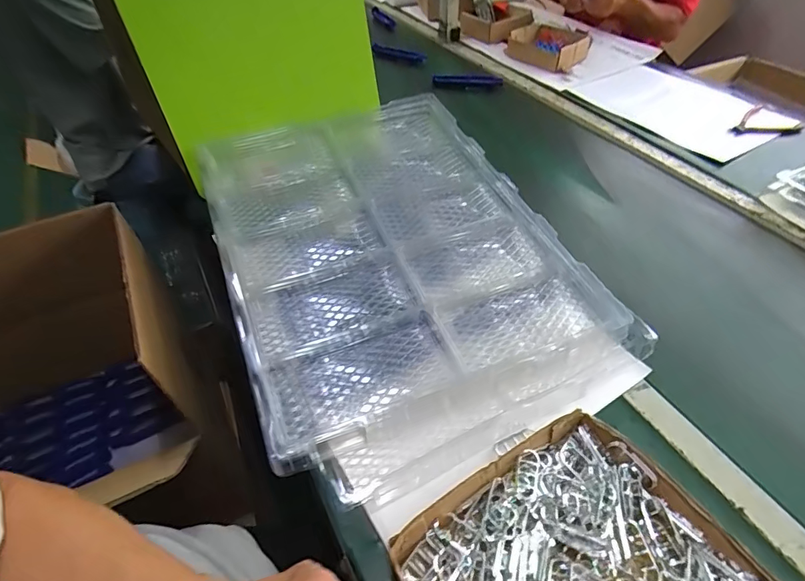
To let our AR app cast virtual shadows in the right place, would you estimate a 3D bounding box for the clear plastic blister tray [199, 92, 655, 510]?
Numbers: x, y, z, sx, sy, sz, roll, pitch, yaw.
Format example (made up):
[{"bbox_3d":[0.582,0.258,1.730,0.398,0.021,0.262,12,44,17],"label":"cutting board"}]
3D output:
[{"bbox_3d":[-0.027,-0.071,0.642,0.445,0.063,0.614,-20,50,-17],"label":"clear plastic blister tray"}]

